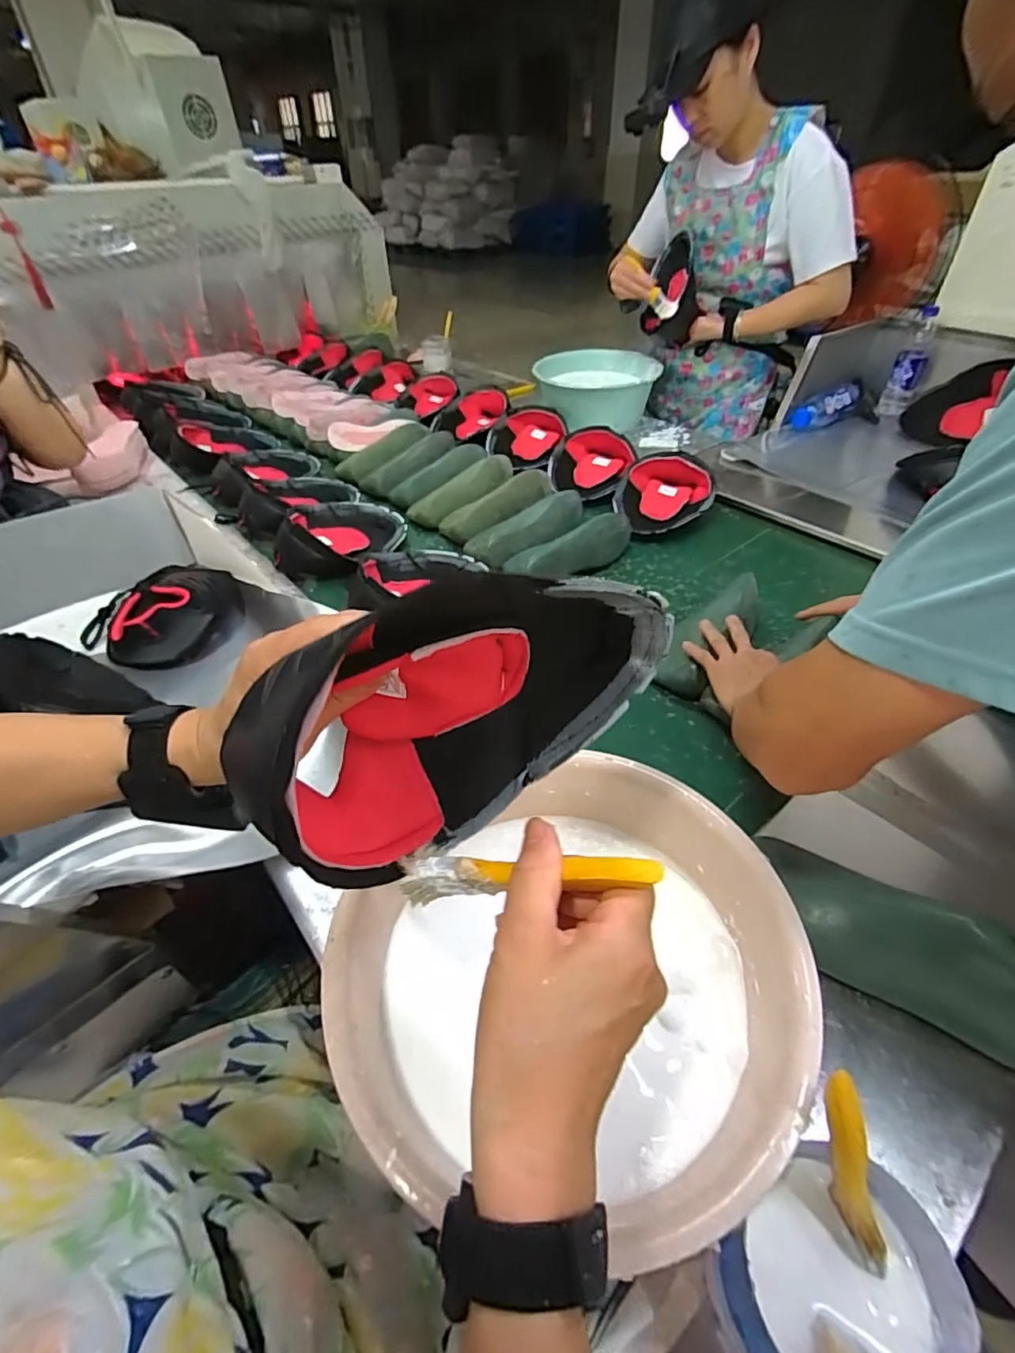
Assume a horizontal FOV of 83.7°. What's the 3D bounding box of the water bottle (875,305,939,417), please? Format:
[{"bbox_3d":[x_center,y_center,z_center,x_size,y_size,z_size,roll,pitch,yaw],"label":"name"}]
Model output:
[{"bbox_3d":[0.993,-0.770,1.397,0.068,0.229,0.074,24,49,25],"label":"water bottle"}]

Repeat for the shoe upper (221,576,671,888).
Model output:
[{"bbox_3d":[-0.026,0.016,0.312,0.229,0.171,0.070,-25,48,-22],"label":"shoe upper"}]

